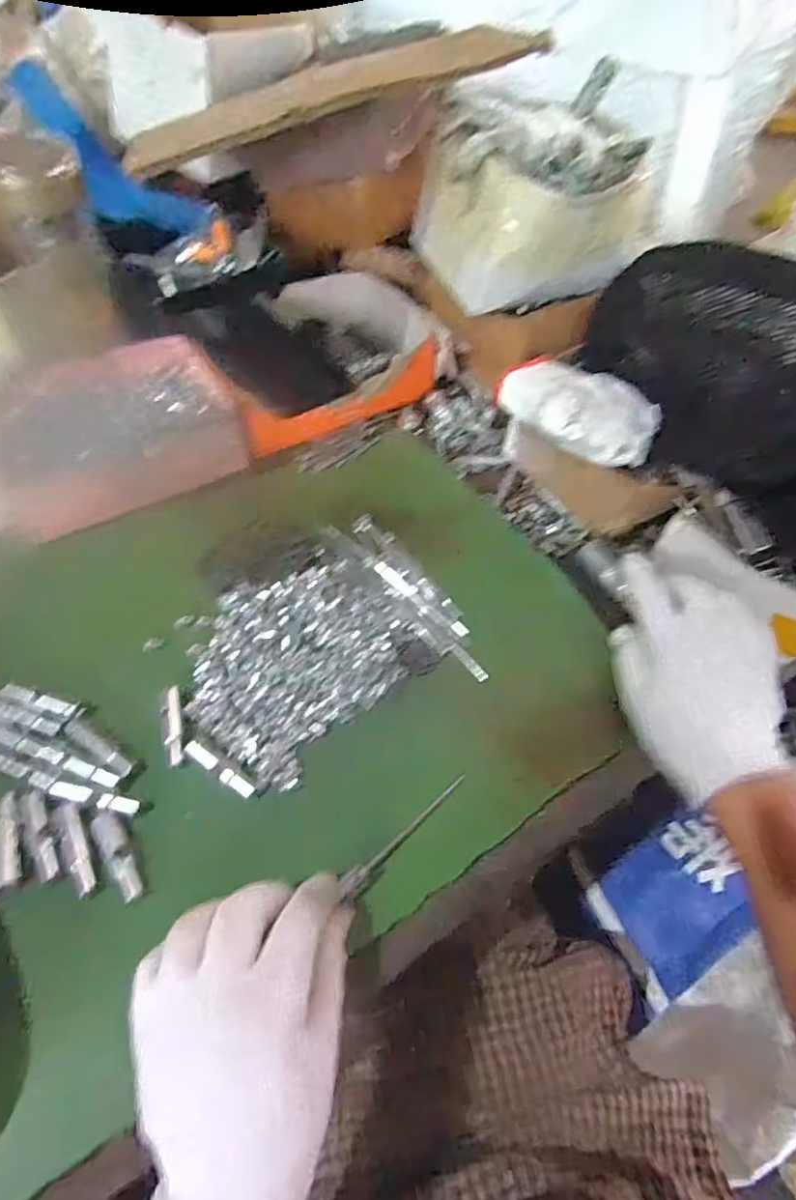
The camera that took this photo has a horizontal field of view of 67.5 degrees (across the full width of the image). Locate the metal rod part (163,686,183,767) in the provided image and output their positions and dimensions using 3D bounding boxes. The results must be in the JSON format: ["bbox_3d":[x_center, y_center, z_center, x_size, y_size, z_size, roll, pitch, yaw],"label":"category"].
[{"bbox_3d":[-0.139,0.076,0.367,0.010,0.004,0.051,-10,57,-11],"label":"metal rod part"}]

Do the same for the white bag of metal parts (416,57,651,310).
[{"bbox_3d":[0.101,-0.298,0.449,0.138,0.105,0.146,-15,58,-14],"label":"white bag of metal parts"}]

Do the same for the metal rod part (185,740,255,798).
[{"bbox_3d":[-0.106,0.099,0.352,0.050,0.004,0.009,30,58,16],"label":"metal rod part"}]

